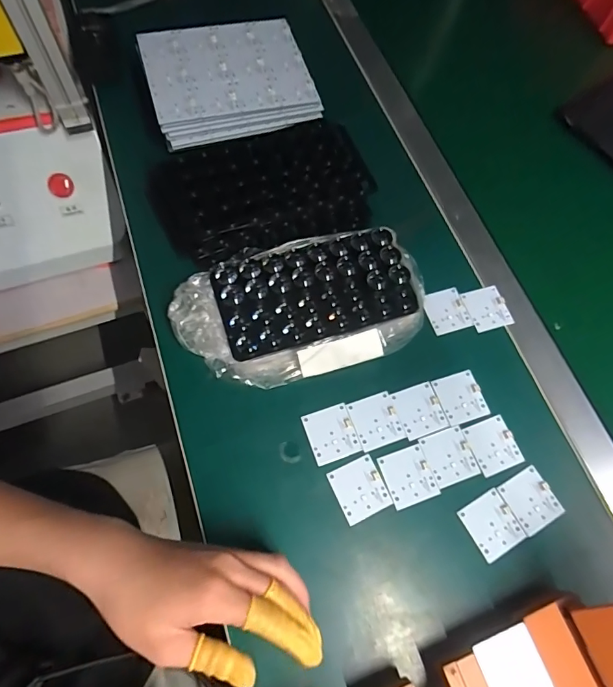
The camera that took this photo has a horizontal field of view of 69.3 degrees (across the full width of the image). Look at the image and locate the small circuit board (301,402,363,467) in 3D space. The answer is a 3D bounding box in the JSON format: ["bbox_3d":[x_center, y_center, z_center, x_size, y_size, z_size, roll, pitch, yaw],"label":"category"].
[{"bbox_3d":[0.023,0.084,0.411,0.044,0.004,0.048,-18,70,-10],"label":"small circuit board"}]

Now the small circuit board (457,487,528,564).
[{"bbox_3d":[0.165,0.160,0.392,0.044,0.004,0.047,-26,71,-13],"label":"small circuit board"}]

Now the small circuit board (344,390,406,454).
[{"bbox_3d":[0.066,0.073,0.420,0.044,0.004,0.047,-17,70,-10],"label":"small circuit board"}]

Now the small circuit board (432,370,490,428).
[{"bbox_3d":[0.151,0.053,0.436,0.044,0.004,0.048,-17,70,-10],"label":"small circuit board"}]

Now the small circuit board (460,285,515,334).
[{"bbox_3d":[0.195,-0.038,0.480,0.045,0.004,0.048,-15,69,-9],"label":"small circuit board"}]

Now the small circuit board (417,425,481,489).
[{"bbox_3d":[0.134,0.105,0.413,0.044,0.004,0.048,-17,70,-10],"label":"small circuit board"}]

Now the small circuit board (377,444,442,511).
[{"bbox_3d":[0.093,0.120,0.402,0.044,0.004,0.047,-17,69,-10],"label":"small circuit board"}]

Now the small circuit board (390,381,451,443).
[{"bbox_3d":[0.109,0.064,0.427,0.044,0.004,0.047,-18,70,-10],"label":"small circuit board"}]

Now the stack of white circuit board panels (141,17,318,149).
[{"bbox_3d":[-0.090,-0.307,0.517,0.177,0.041,0.141,-15,69,-9],"label":"stack of white circuit board panels"}]

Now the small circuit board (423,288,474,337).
[{"bbox_3d":[0.149,-0.035,0.473,0.046,0.005,0.047,-16,69,-10],"label":"small circuit board"}]

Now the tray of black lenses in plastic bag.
[{"bbox_3d":[-0.004,-0.036,0.444,0.240,0.038,0.135,-12,69,-8],"label":"tray of black lenses in plastic bag"}]

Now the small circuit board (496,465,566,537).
[{"bbox_3d":[0.204,0.142,0.403,0.045,0.004,0.047,-26,71,-13],"label":"small circuit board"}]

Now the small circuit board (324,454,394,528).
[{"bbox_3d":[0.047,0.130,0.395,0.044,0.004,0.047,-22,71,-12],"label":"small circuit board"}]

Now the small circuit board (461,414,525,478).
[{"bbox_3d":[0.177,0.096,0.421,0.044,0.004,0.048,-18,70,-10],"label":"small circuit board"}]

